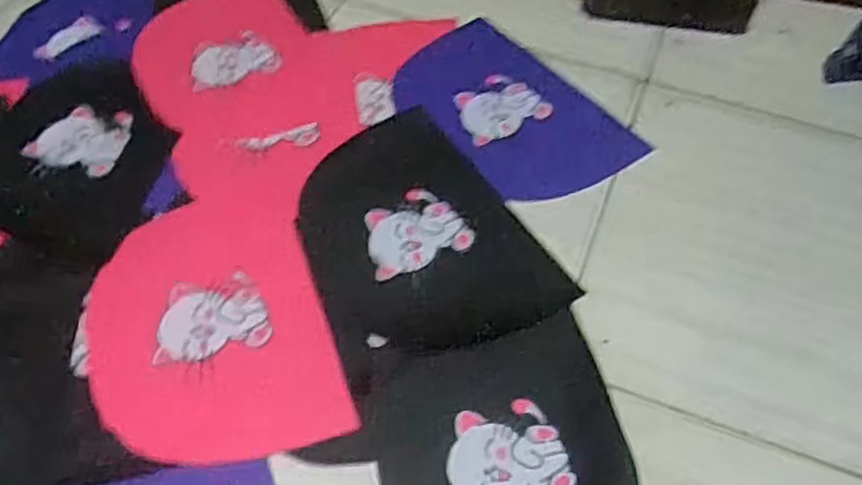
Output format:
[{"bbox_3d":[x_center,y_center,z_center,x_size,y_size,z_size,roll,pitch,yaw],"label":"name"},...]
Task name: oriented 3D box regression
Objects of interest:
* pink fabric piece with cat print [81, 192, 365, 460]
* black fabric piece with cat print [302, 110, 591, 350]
[{"bbox_3d":[-0.202,0.074,0.659,0.202,0.009,0.274,-17,56,-12],"label":"pink fabric piece with cat print"},{"bbox_3d":[-0.019,-0.012,0.722,0.205,0.005,0.288,-26,59,-18],"label":"black fabric piece with cat print"}]

